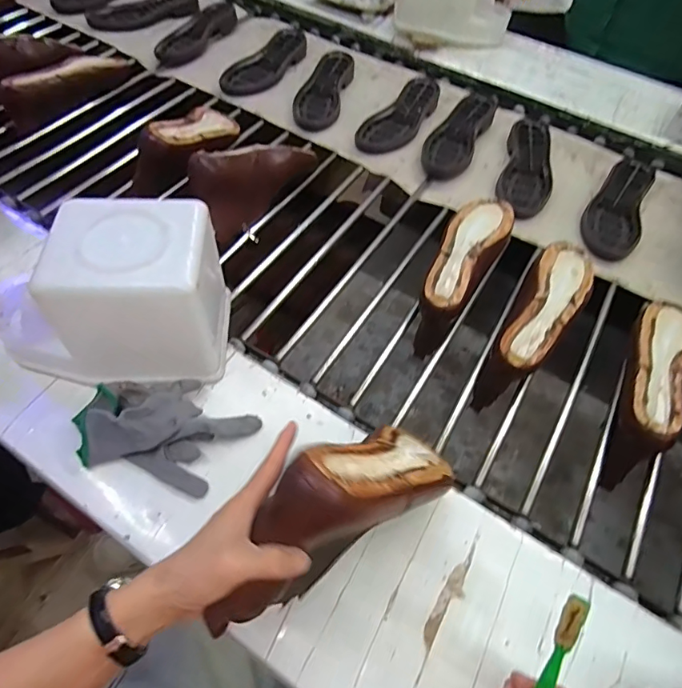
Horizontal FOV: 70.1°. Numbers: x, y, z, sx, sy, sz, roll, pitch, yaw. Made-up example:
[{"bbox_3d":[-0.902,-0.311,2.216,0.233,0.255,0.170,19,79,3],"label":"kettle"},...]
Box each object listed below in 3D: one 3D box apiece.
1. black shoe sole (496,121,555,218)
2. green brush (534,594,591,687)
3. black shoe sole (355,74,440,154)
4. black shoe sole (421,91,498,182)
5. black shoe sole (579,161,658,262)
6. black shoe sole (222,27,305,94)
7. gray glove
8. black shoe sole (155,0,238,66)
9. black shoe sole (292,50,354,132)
[{"bbox_3d":[0.344,-0.328,0.892,0.088,0.023,0.251,17,58,8],"label":"black shoe sole"},{"bbox_3d":[0.148,0.264,0.366,0.015,0.017,0.167,19,101,9],"label":"green brush"},{"bbox_3d":[0.124,-0.464,0.970,0.096,0.026,0.275,27,60,14],"label":"black shoe sole"},{"bbox_3d":[0.233,-0.421,0.947,0.091,0.019,0.284,23,59,12],"label":"black shoe sole"},{"bbox_3d":[0.477,-0.234,0.835,0.089,0.029,0.236,26,60,14],"label":"black shoe sole"},{"bbox_3d":[-0.156,-0.614,1.055,0.088,0.028,0.260,24,60,12],"label":"black shoe sole"},{"bbox_3d":[-0.191,0.084,0.512,0.182,0.041,0.108,14,55,6],"label":"gray glove"},{"bbox_3d":[-0.327,-0.732,1.133,0.105,0.013,0.272,25,60,13],"label":"black shoe sole"},{"bbox_3d":[-0.036,-0.530,1.004,0.092,0.027,0.245,12,58,5],"label":"black shoe sole"}]

